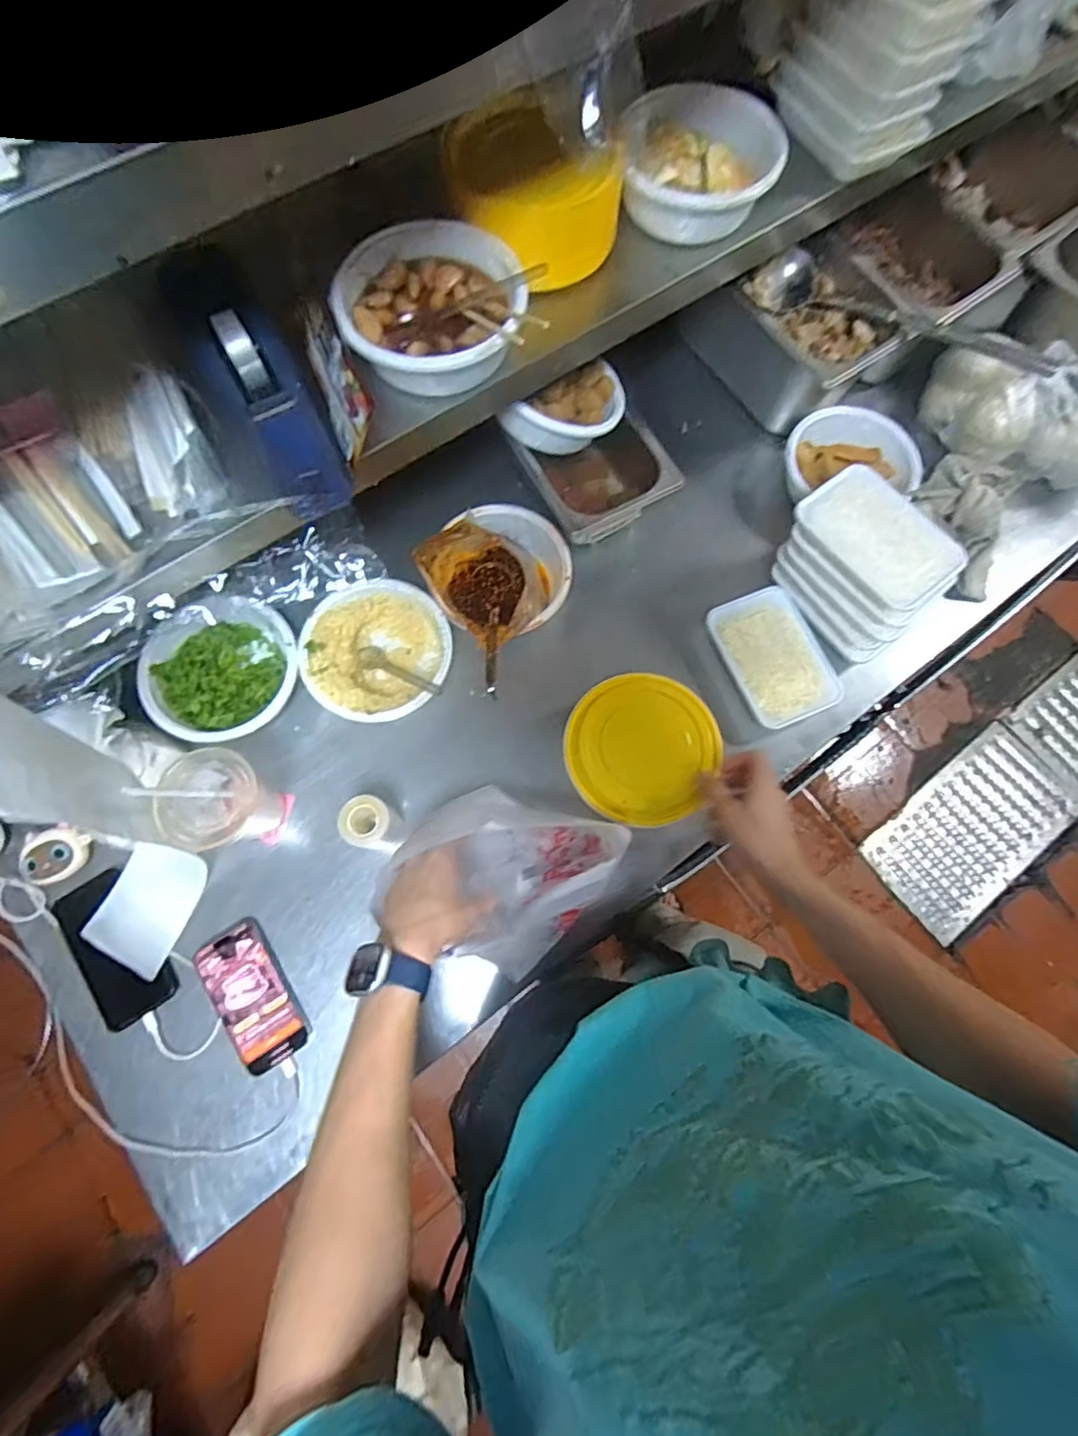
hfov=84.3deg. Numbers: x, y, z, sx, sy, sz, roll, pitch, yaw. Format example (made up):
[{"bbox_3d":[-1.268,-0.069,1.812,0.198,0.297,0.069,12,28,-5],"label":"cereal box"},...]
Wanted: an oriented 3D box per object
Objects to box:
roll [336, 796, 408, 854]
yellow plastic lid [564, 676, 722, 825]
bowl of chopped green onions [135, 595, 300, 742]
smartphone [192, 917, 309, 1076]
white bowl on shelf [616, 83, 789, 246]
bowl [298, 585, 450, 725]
[{"bbox_3d":[-0.176,0.114,0.640,0.054,0.087,0.051,0,75,-2],"label":"roll"},{"bbox_3d":[0.115,0.033,0.653,0.165,0.023,0.161,0,75,-2],"label":"yellow plastic lid"},{"bbox_3d":[-0.367,-0.057,0.699,0.168,0.062,0.168,0,75,-2],"label":"bowl of chopped green onions"},{"bbox_3d":[-0.301,0.288,0.622,0.068,0.015,0.147,-32,78,-10],"label":"smartphone"},{"bbox_3d":[0.163,-0.564,0.607,0.156,0.059,0.150,0,75,-2],"label":"white bowl on shelf"},{"bbox_3d":[-0.189,-0.075,0.711,0.164,0.059,0.163,0,75,-2],"label":"bowl"}]

